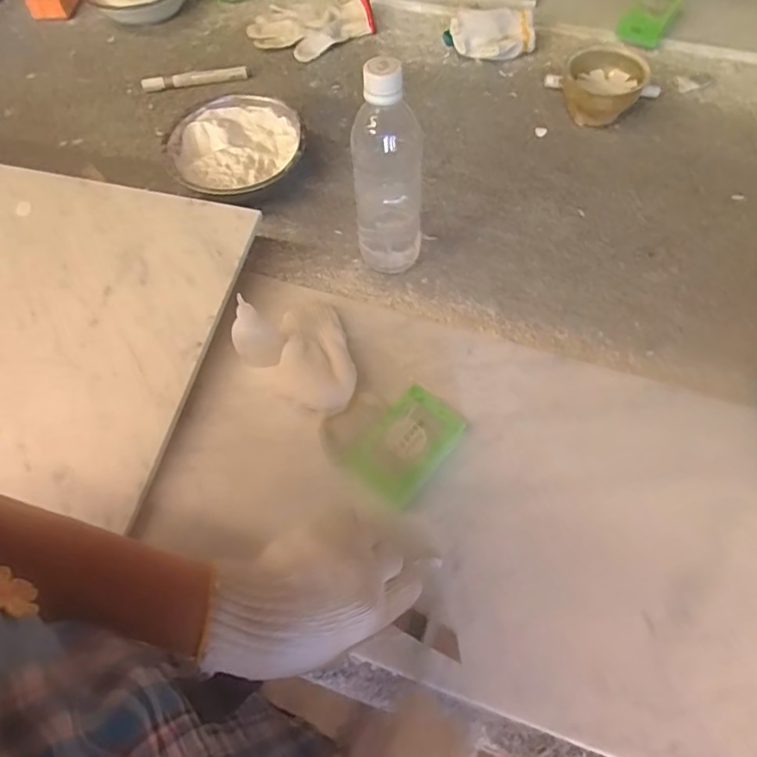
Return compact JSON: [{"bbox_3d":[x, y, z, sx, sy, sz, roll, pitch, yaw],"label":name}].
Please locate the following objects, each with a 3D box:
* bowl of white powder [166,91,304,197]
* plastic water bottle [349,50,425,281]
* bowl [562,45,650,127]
[{"bbox_3d":[-0.166,-0.265,0.638,0.150,0.057,0.150,-2,62,3],"label":"bowl of white powder"},{"bbox_3d":[0.008,-0.177,0.491,0.063,0.200,0.064,-2,62,3],"label":"plastic water bottle"},{"bbox_3d":[0.278,-0.358,0.664,0.100,0.051,0.095,21,65,14],"label":"bowl"}]

